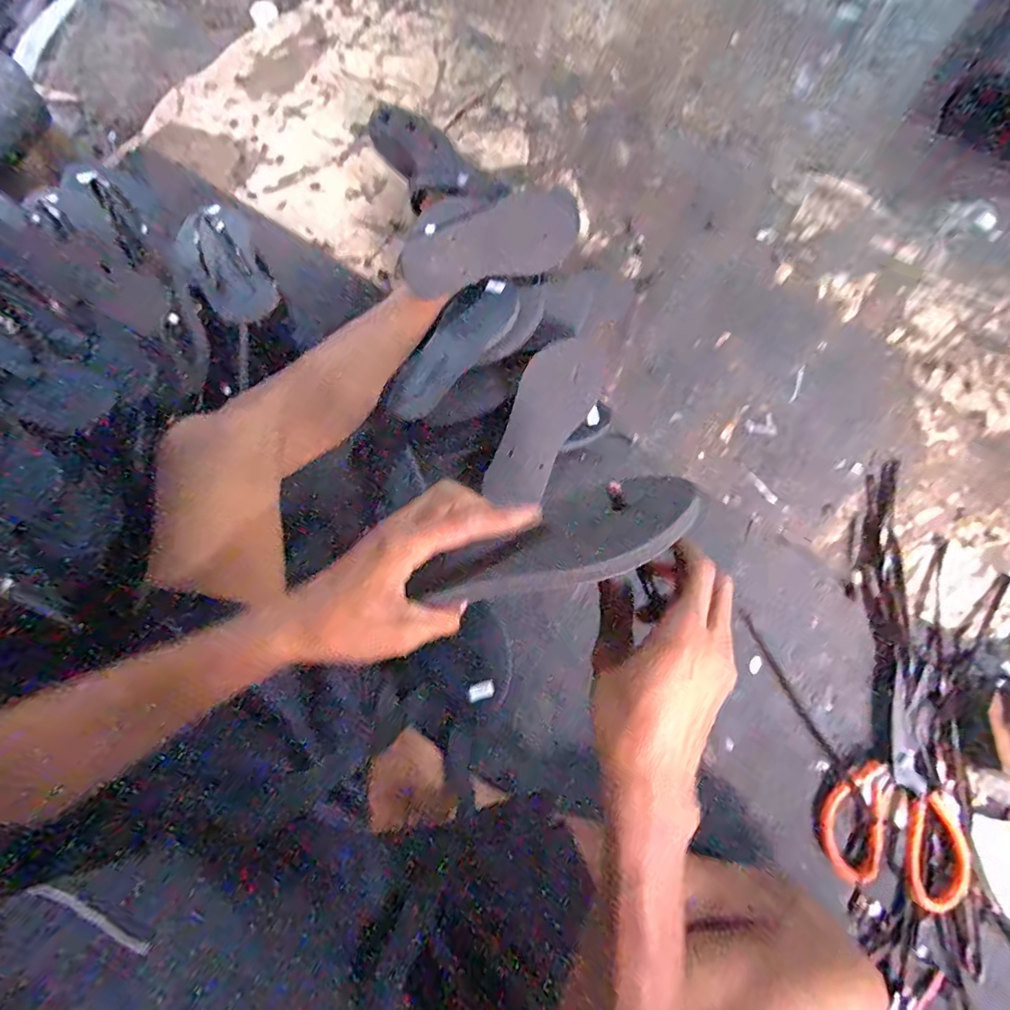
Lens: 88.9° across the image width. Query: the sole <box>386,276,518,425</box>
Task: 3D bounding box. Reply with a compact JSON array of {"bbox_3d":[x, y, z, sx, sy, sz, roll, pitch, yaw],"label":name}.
[{"bbox_3d":[-0.060,-0.192,0.626,0.077,0.017,0.219,33,77,9],"label":"sole"}]

